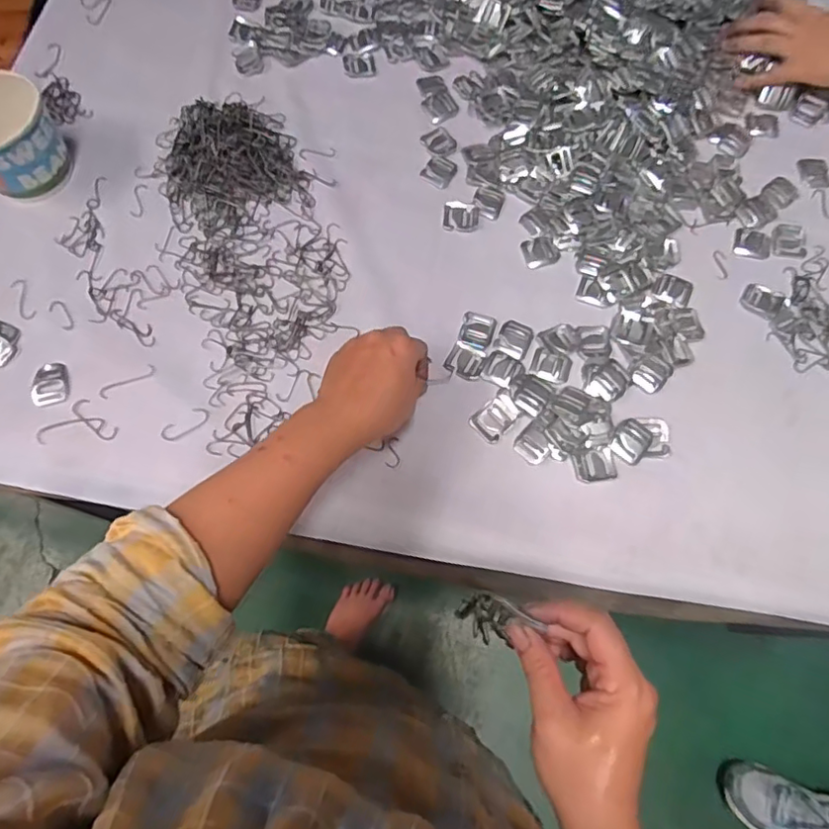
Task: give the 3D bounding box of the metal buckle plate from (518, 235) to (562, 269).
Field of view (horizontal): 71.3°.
[{"bbox_3d":[0.124,-0.159,0.566,0.036,0.004,0.031,-15,73,-6],"label":"metal buckle plate"}]

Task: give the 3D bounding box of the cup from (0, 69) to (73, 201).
[{"bbox_3d":[-0.382,-0.259,0.544,0.092,0.076,0.086,0,72,-1],"label":"cup"}]

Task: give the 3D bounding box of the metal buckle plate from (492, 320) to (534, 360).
[{"bbox_3d":[0.092,-0.070,0.534,0.030,0.004,0.036,25,73,7],"label":"metal buckle plate"}]

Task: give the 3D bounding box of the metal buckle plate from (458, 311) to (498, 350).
[{"bbox_3d":[0.058,-0.077,0.534,0.030,0.005,0.033,18,72,5],"label":"metal buckle plate"}]

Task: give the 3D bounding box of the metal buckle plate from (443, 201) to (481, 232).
[{"bbox_3d":[0.047,-0.197,0.576,0.035,0.004,0.032,5,72,1],"label":"metal buckle plate"}]

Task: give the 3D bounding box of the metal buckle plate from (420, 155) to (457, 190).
[{"bbox_3d":[0.026,-0.250,0.592,0.032,0.004,0.036,29,73,8],"label":"metal buckle plate"}]

